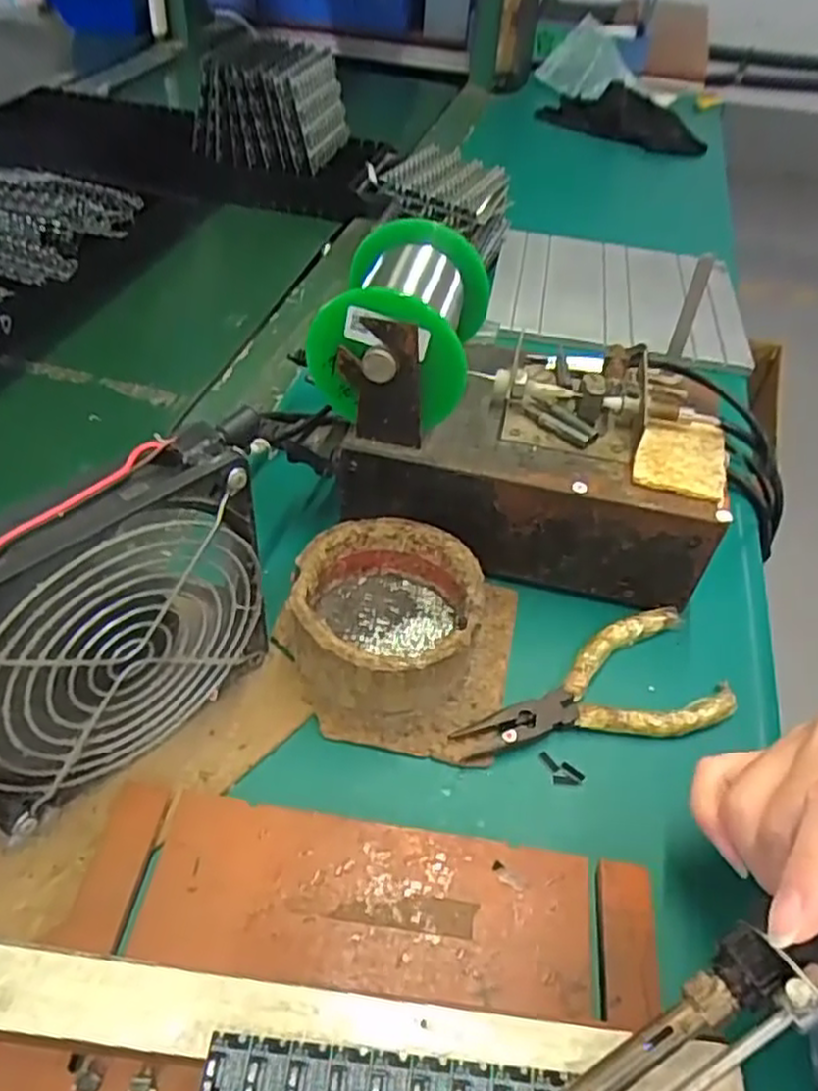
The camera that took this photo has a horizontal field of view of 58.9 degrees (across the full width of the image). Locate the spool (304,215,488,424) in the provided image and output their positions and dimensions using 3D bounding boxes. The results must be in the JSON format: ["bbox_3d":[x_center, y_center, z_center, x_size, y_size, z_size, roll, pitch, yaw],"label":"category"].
[{"bbox_3d":[-0.003,-0.100,0.339,0.068,0.078,0.080,12,46,6],"label":"spool"}]

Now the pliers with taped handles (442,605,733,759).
[{"bbox_3d":[0.084,0.070,0.322,0.131,0.009,0.058,-20,50,-21],"label":"pliers with taped handles"}]

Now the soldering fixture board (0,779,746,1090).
[{"bbox_3d":[-0.013,0.132,0.230,0.220,0.040,0.102,8,46,4],"label":"soldering fixture board"}]

